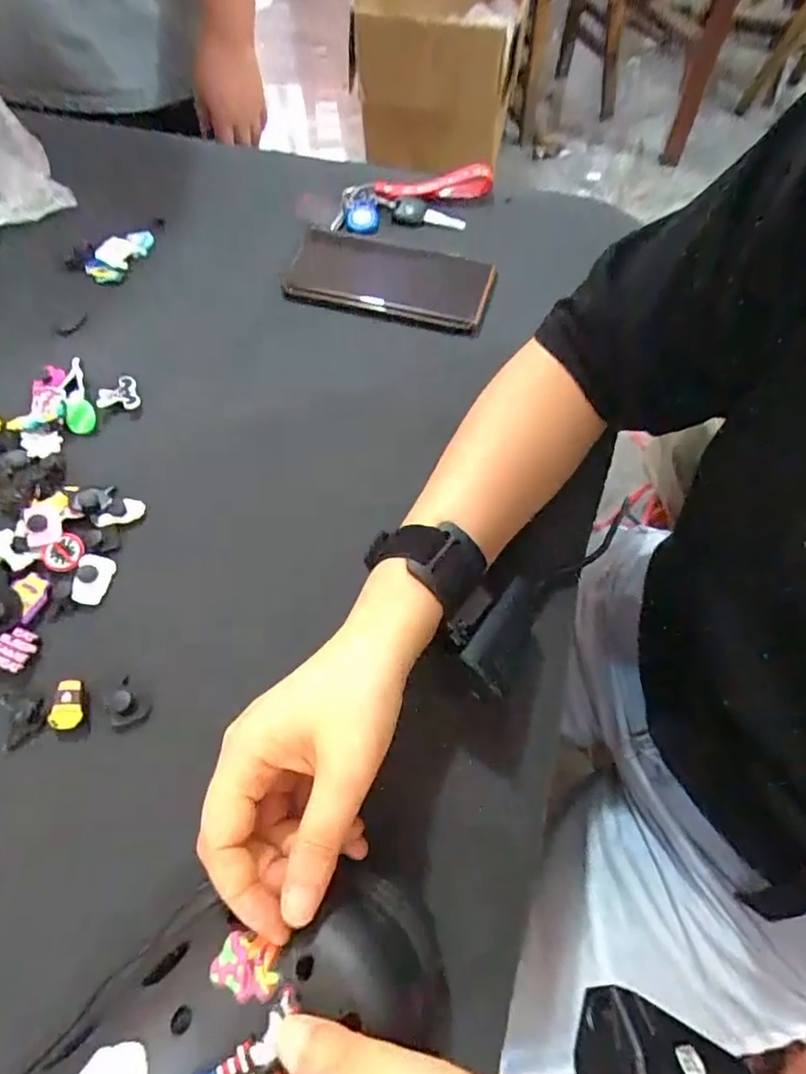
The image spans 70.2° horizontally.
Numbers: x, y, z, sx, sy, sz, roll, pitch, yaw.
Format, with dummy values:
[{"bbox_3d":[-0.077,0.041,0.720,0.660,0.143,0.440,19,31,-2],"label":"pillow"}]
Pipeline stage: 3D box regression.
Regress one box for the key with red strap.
[{"bbox_3d":[0.009,-0.288,0.494,0.138,0.031,0.060,-3,67,-4],"label":"key with red strap"}]

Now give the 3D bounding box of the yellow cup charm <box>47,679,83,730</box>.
[{"bbox_3d":[-0.189,0.094,0.323,0.018,0.005,0.027,2,65,3],"label":"yellow cup charm"}]

